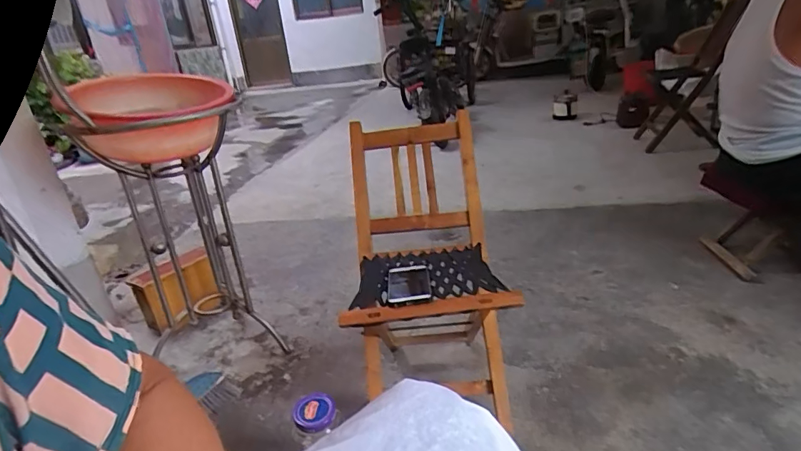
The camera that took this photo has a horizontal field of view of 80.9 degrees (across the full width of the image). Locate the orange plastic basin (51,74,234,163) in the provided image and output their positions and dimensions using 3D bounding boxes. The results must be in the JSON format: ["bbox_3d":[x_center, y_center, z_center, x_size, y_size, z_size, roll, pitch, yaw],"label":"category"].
[{"bbox_3d":[-0.548,-0.246,1.048,0.309,0.153,0.291,-18,26,-26],"label":"orange plastic basin"}]

